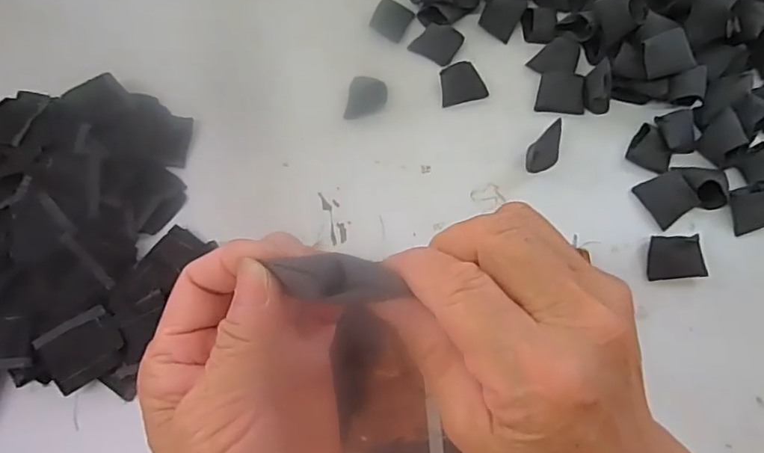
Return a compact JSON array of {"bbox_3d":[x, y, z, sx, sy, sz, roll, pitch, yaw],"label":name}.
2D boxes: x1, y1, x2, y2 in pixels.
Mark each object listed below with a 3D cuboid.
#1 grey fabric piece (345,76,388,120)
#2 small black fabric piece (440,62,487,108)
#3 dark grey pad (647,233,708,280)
[{"bbox_3d":[-0.014,-0.119,0.486,0.035,0.011,0.041,10,70,7],"label":"grey fabric piece"},{"bbox_3d":[0.075,-0.134,0.486,0.042,0.015,0.034,-11,69,-2],"label":"small black fabric piece"},{"bbox_3d":[0.234,0.025,0.414,0.040,0.020,0.032,-1,69,2],"label":"dark grey pad"}]

